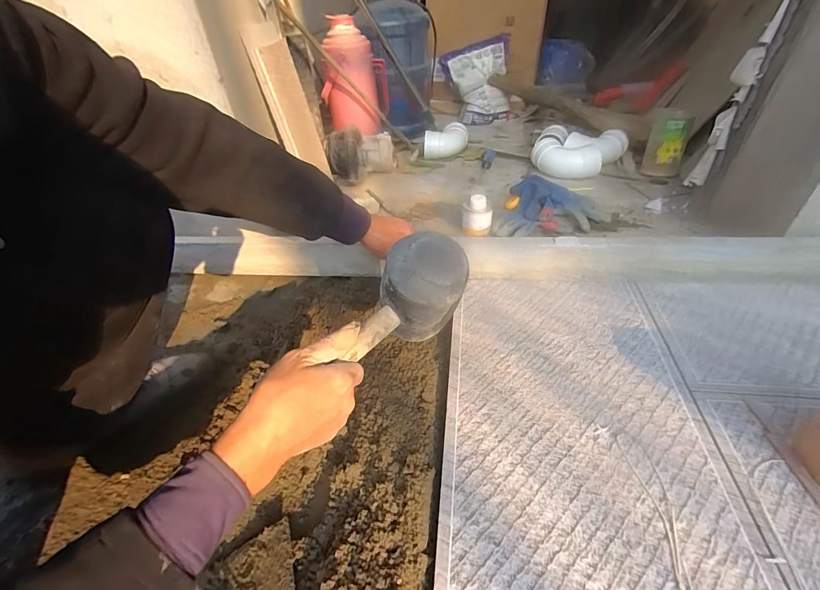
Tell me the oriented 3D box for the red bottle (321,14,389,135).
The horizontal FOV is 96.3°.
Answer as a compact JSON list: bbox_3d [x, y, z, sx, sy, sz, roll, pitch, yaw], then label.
[{"bbox_3d":[-0.158,-0.620,1.060,0.190,0.283,0.120,-10,41,-6],"label":"red bottle"}]

